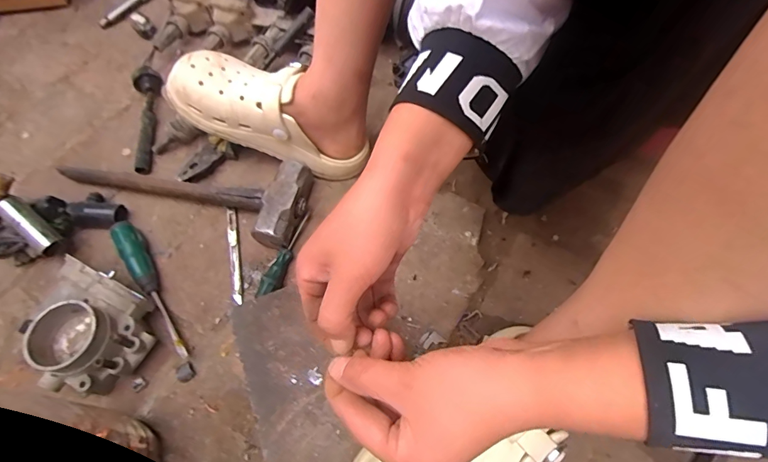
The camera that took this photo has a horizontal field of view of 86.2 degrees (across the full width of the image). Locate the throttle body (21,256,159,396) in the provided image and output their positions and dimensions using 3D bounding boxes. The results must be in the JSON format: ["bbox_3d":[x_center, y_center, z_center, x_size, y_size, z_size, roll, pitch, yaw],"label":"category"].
[{"bbox_3d":[-0.303,0.104,0.421,0.117,0.069,0.104,22,63,12],"label":"throttle body"}]

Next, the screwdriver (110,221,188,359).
[{"bbox_3d":[-0.264,0.061,0.468,0.024,0.035,0.192,-33,65,-17],"label":"screwdriver"}]

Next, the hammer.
[{"bbox_3d":[-0.245,-0.068,0.531,0.305,0.039,0.108,17,62,10],"label":"hammer"}]

